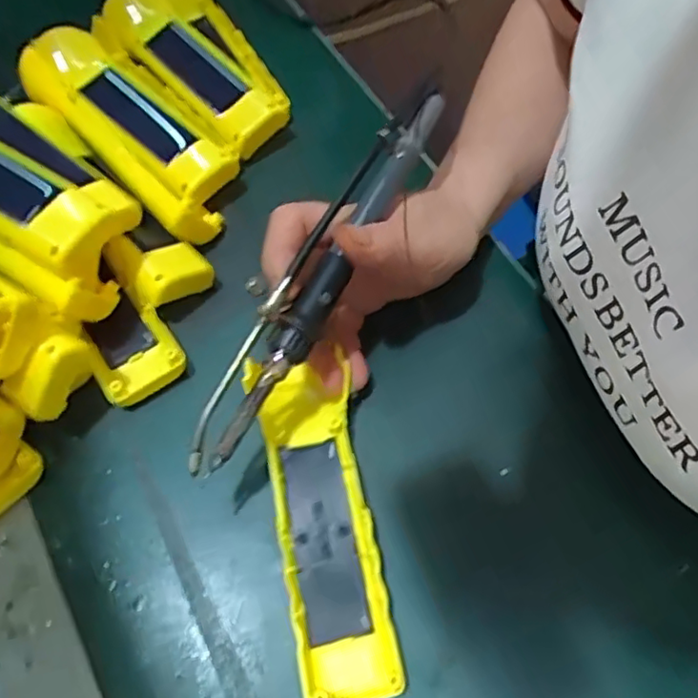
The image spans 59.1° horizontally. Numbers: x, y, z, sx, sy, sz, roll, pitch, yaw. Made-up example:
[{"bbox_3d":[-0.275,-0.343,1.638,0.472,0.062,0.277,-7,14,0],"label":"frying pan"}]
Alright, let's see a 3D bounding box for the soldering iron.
[{"bbox_3d":[-0.015,-0.037,0.277,0.027,0.025,0.204,29,80,13],"label":"soldering iron"}]

